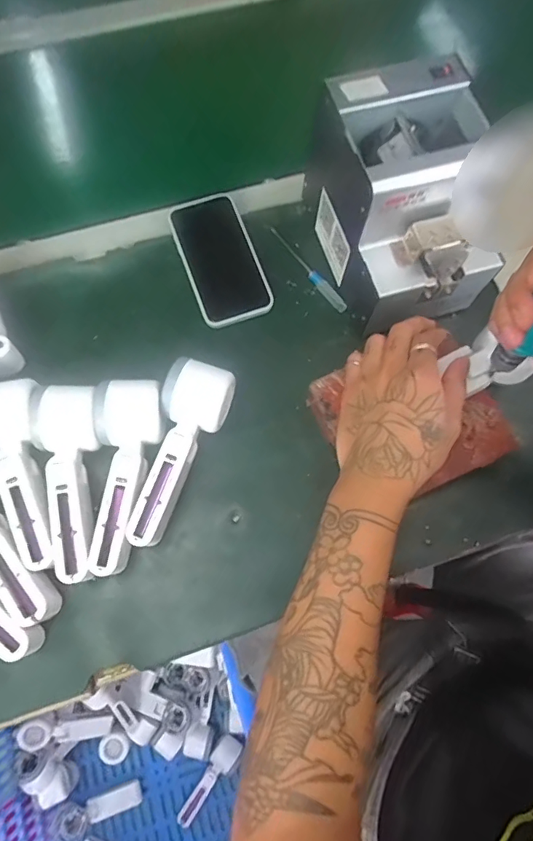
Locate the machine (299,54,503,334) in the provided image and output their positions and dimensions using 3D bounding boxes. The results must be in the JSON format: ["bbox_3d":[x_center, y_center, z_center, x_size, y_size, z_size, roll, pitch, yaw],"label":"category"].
[{"bbox_3d":[0.128,-0.196,0.459,0.129,0.144,0.171,-13,71,-5],"label":"machine"}]

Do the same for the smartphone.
[{"bbox_3d":[-0.049,-0.169,0.512,0.073,0.013,0.146,-20,83,-7],"label":"smartphone"}]

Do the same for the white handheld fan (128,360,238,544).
[{"bbox_3d":[-0.079,0.026,0.429,0.056,0.050,0.168,19,72,6],"label":"white handheld fan"}]

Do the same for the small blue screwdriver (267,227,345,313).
[{"bbox_3d":[0.044,-0.160,0.521,0.012,0.009,0.120,-36,75,-12],"label":"small blue screwdriver"}]

